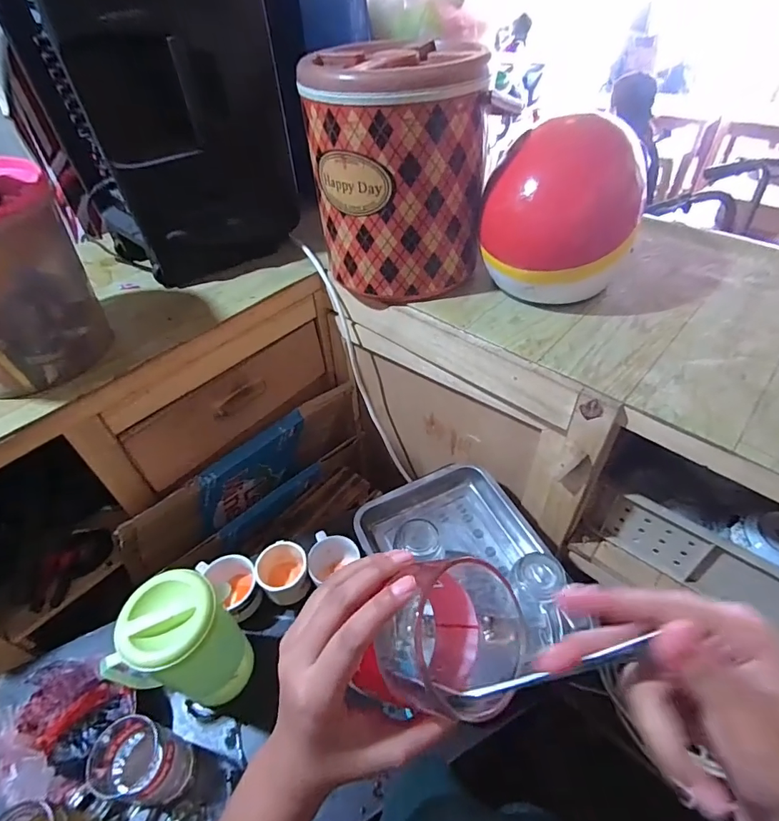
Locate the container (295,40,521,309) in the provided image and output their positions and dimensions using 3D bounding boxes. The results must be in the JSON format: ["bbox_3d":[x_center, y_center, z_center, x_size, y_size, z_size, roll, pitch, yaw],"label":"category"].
[{"bbox_3d":[0.013,-0.362,0.722,0.249,0.298,0.219,-15,47,-9],"label":"container"}]

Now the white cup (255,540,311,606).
[{"bbox_3d":[-0.160,0.246,0.697,0.072,0.064,0.072,-2,47,3],"label":"white cup"}]

